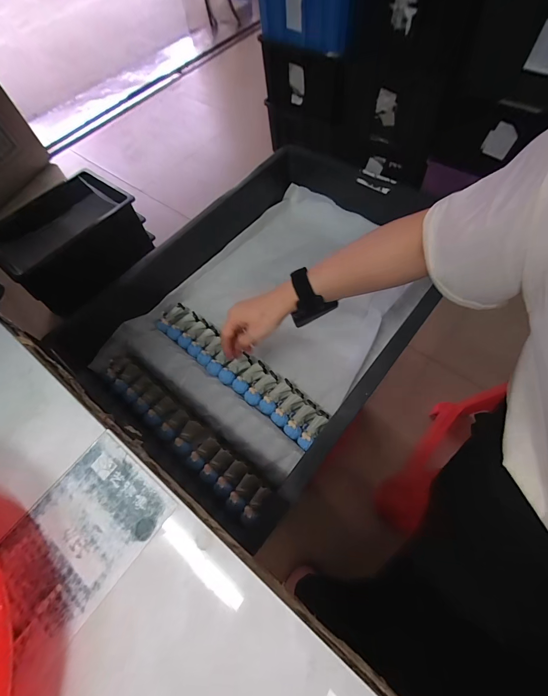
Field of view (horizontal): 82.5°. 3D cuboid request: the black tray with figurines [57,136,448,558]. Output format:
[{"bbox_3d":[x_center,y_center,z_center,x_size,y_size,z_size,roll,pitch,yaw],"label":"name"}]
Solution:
[{"bbox_3d":[-0.008,-0.083,0.554,0.420,0.146,0.604,33,68,20],"label":"black tray with figurines"}]

